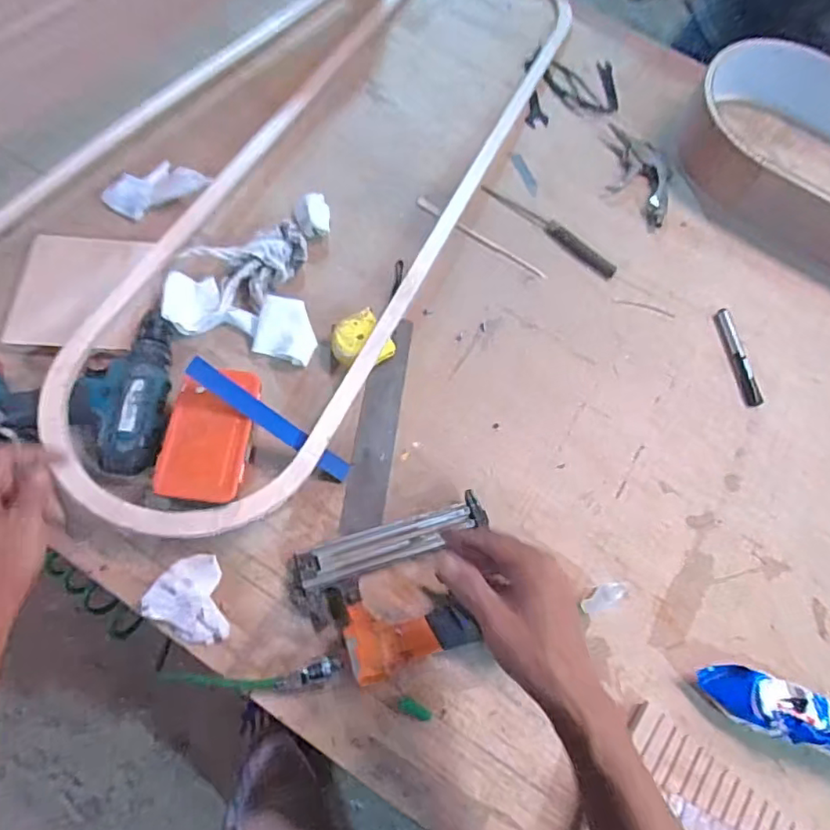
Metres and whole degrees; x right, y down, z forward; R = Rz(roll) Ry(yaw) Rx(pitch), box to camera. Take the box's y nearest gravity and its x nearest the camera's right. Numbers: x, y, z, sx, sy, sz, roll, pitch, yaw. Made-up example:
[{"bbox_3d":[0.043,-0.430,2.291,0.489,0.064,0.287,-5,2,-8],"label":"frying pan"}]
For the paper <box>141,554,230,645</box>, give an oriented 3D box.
[{"bbox_3d":[-0.213,0.180,0.587,0.081,0.020,0.075,29,63,6],"label":"paper"}]

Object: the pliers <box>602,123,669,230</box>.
[{"bbox_3d":[0.339,-0.370,0.911,0.094,0.012,0.196,7,63,-5],"label":"pliers"}]

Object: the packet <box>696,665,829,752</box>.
[{"bbox_3d":[0.380,0.301,0.605,0.186,0.043,0.057,19,65,3],"label":"packet"}]

